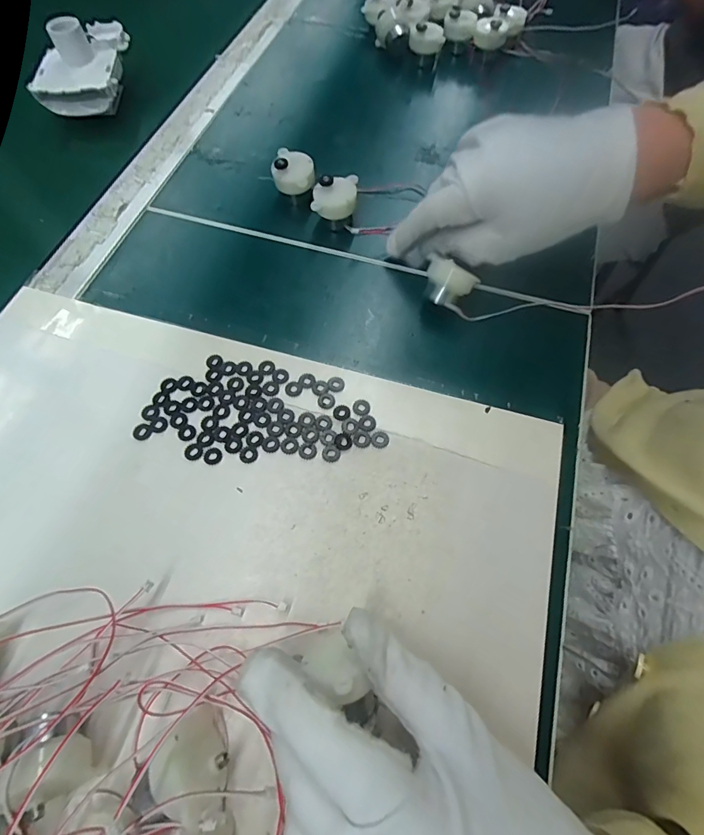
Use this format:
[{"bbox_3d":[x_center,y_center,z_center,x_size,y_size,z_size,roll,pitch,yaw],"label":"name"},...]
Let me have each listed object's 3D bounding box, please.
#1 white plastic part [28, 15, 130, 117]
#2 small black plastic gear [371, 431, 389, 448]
[{"bbox_3d":[-0.241,-0.318,0.371,0.070,0.045,0.098,-4,65,-2],"label":"white plastic part"},{"bbox_3d":[0.017,0.013,0.250,0.011,0.004,0.010,0,65,0],"label":"small black plastic gear"}]

